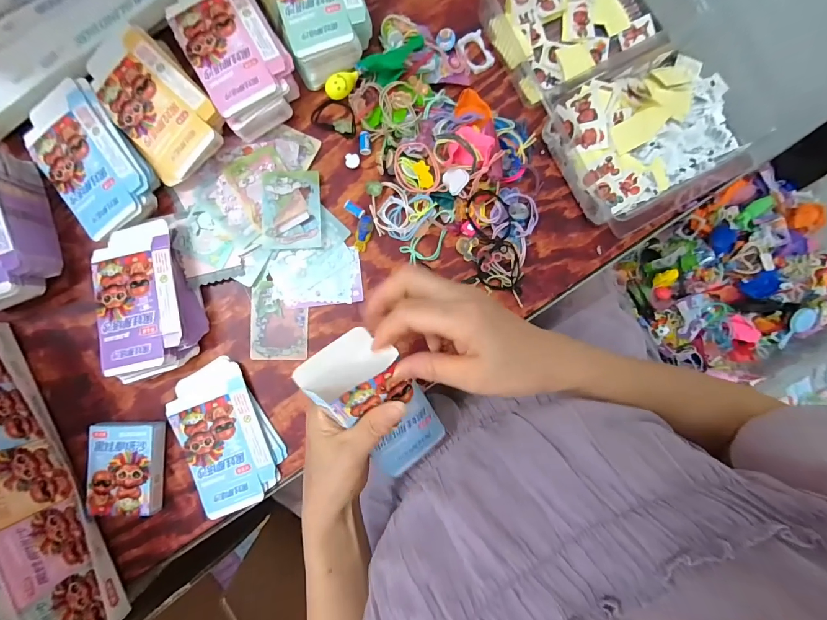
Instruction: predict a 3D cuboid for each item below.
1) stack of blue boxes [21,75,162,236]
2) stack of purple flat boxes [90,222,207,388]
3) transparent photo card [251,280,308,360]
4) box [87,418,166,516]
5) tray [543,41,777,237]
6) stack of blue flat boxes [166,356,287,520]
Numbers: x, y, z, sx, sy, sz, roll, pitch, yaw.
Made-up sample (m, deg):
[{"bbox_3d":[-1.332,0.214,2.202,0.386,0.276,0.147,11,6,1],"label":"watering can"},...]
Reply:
[{"bbox_3d":[-0.338,-0.154,0.394,0.096,0.035,0.148,-36,88,-2],"label":"stack of blue boxes"},{"bbox_3d":[-0.281,-0.012,0.392,0.088,0.038,0.157,-11,88,-2],"label":"stack of purple flat boxes"},{"bbox_3d":[-0.150,0.013,0.414,0.062,0.004,0.084,0,87,-1],"label":"transparent photo card"},{"bbox_3d":[-0.302,0.166,0.392,0.066,0.025,0.095,0,87,-1],"label":"box"},{"bbox_3d":[0.261,-0.189,0.403,0.195,0.050,0.169,-30,88,-2],"label":"tray"},{"bbox_3d":[-0.205,0.136,0.402,0.097,0.011,0.152,-27,88,-2],"label":"stack of blue flat boxes"}]

